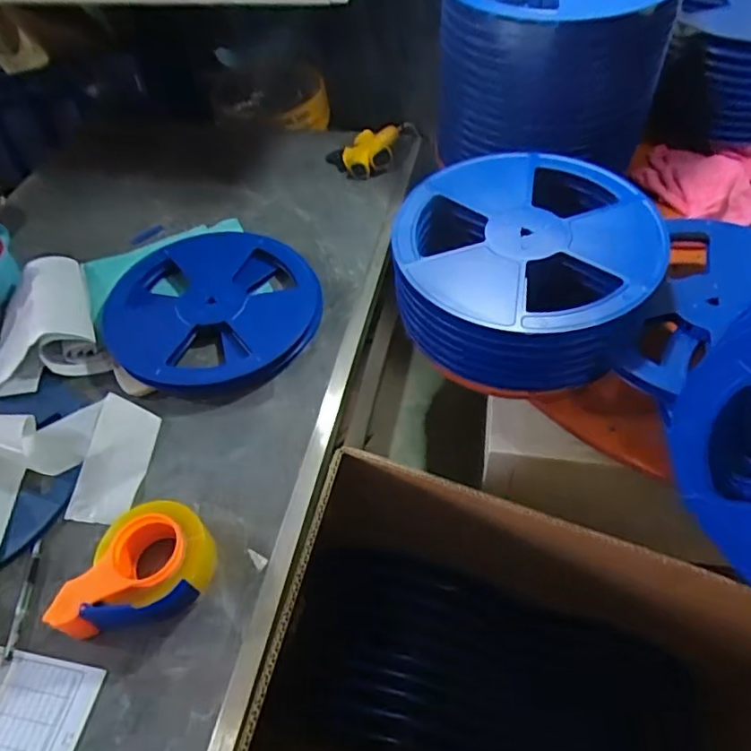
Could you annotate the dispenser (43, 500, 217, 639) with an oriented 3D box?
[{"bbox_3d":[-0.270,0.214,0.660,0.161,0.063,0.134,-10,54,-2],"label":"dispenser"}]

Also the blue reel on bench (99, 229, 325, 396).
[{"bbox_3d":[-0.250,-0.109,0.902,0.309,0.050,0.321,-2,54,3],"label":"blue reel on bench"}]

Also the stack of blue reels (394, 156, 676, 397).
[{"bbox_3d":[0.184,-0.144,0.731,0.314,0.098,0.328,-2,54,3],"label":"stack of blue reels"}]

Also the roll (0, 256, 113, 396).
[{"bbox_3d":[-0.522,-0.082,0.896,0.166,0.080,0.228,-24,56,-12],"label":"roll"}]

